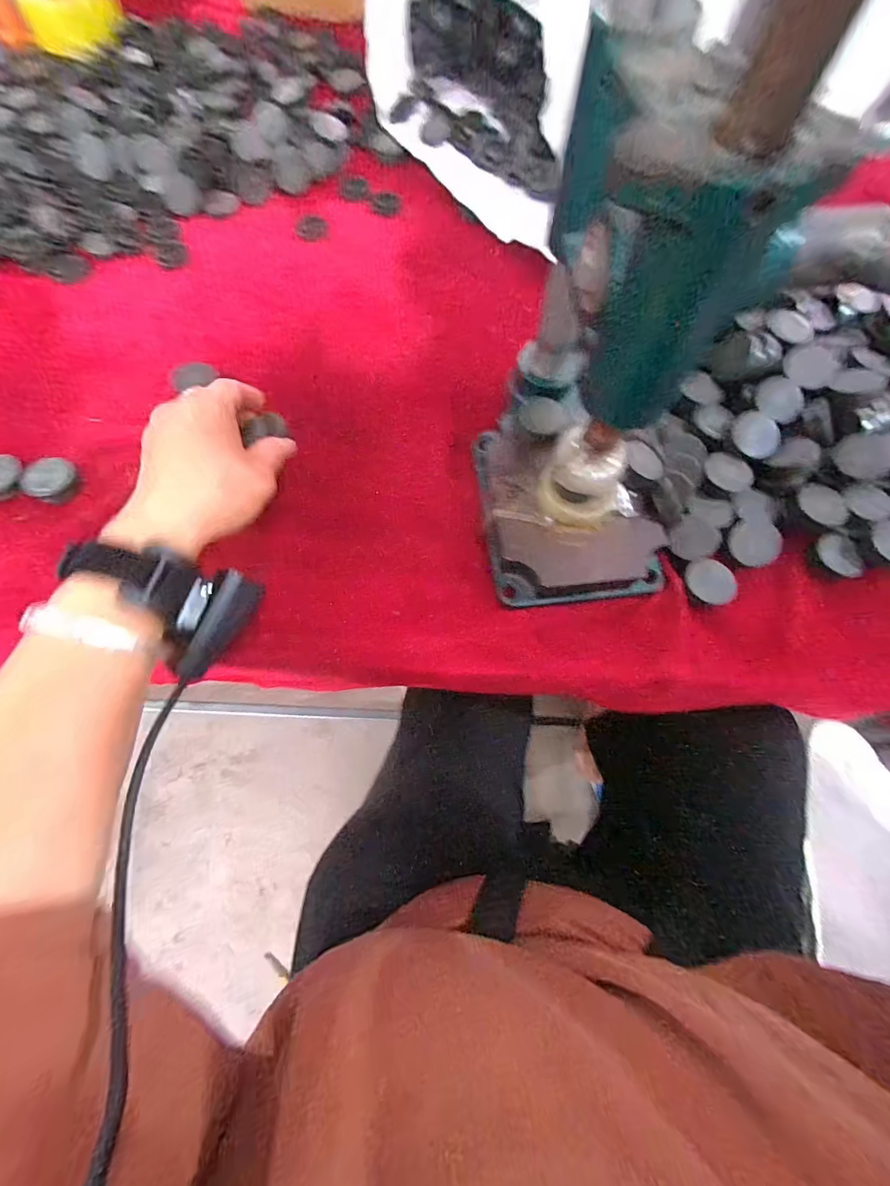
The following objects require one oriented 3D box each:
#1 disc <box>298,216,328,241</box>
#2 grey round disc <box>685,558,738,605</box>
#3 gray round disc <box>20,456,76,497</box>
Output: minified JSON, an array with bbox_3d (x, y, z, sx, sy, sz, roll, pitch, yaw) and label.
[{"bbox_3d":[-0.133,-0.367,0.438,0.030,0.004,0.032,1,71,-2],"label":"disc"},{"bbox_3d":[0.187,-0.008,0.306,0.028,0.007,0.035,-24,77,-8],"label":"grey round disc"},{"bbox_3d":[-0.295,-0.086,0.326,0.030,0.008,0.033,19,72,5],"label":"gray round disc"}]

